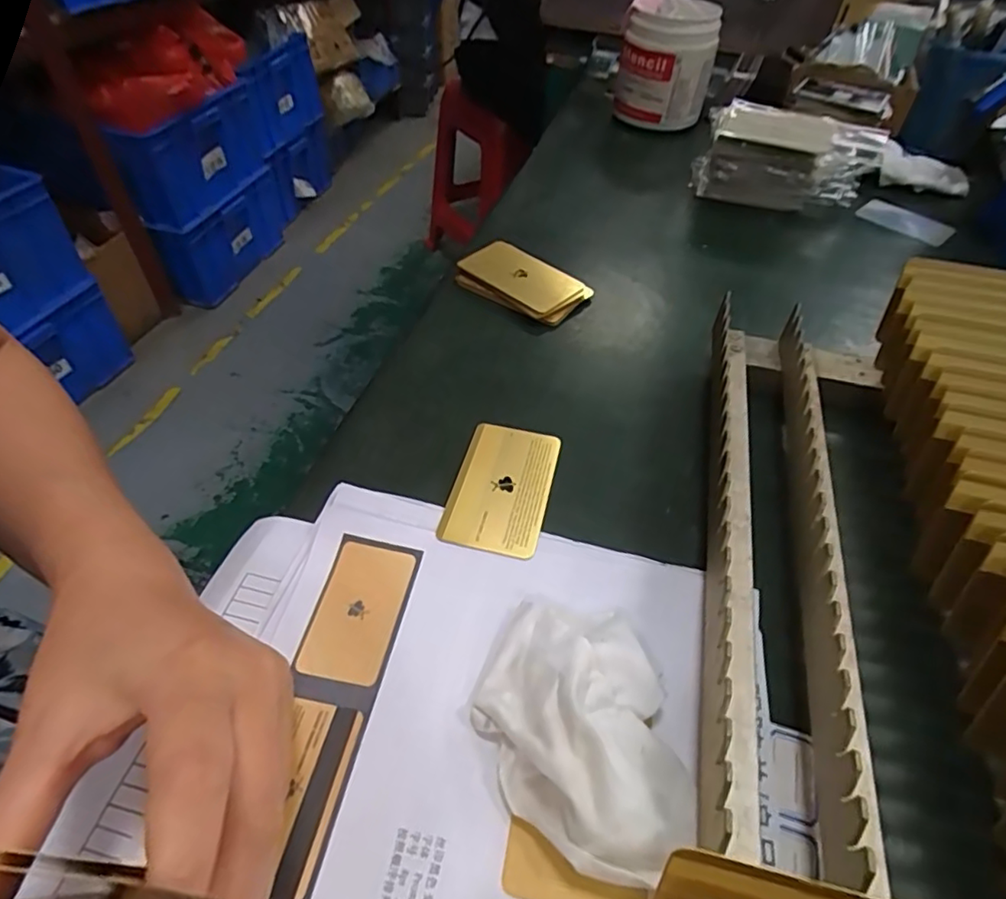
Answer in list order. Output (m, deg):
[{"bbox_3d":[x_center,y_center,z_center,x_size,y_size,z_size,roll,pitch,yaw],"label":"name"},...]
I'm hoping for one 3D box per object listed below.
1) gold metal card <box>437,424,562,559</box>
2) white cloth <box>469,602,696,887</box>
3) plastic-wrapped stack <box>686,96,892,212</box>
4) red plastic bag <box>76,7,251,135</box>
[{"bbox_3d":[0.000,0.019,0.316,0.050,0.005,0.085,11,49,7],"label":"gold metal card"},{"bbox_3d":[0.028,0.105,0.224,0.071,0.028,0.094,-2,48,-5],"label":"white cloth"},{"bbox_3d":[0.254,-0.263,0.542,0.148,0.069,0.079,18,50,13],"label":"plastic-wrapped stack"},{"bbox_3d":[-0.815,-0.921,1.434,0.201,0.138,0.429,9,49,6],"label":"red plastic bag"}]

